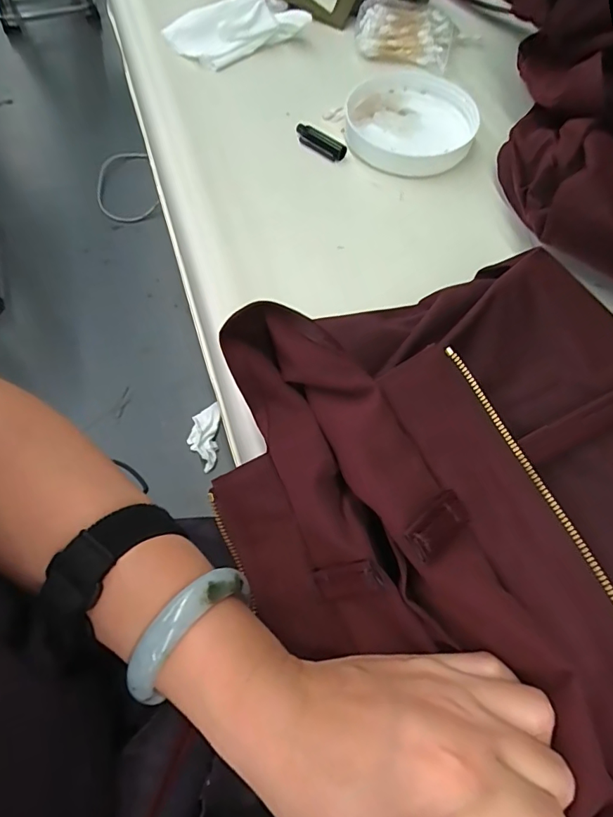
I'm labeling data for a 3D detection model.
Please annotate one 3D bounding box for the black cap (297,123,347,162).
[{"bbox_3d":[0.012,-0.229,0.411,0.049,0.012,0.015,38,68,15],"label":"black cap"}]

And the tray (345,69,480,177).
[{"bbox_3d":[0.096,-0.254,0.415,0.108,0.016,0.125,41,69,17],"label":"tray"}]

